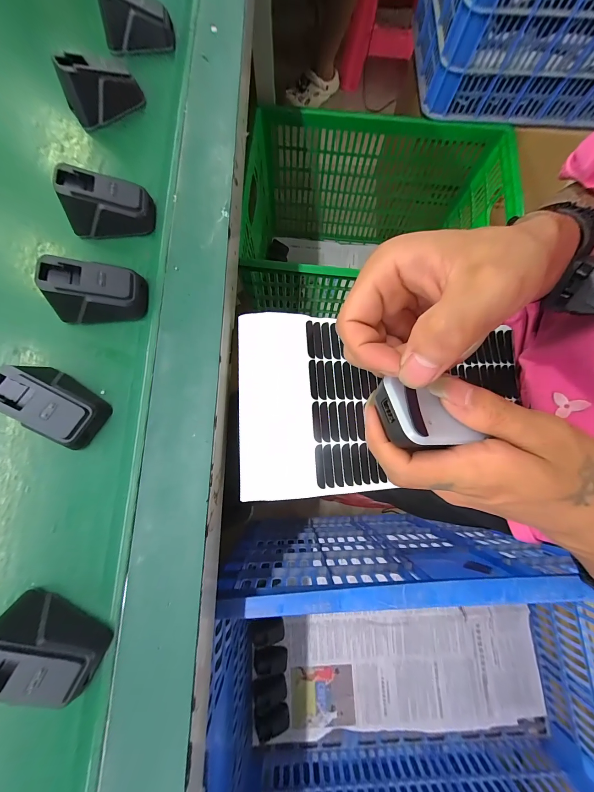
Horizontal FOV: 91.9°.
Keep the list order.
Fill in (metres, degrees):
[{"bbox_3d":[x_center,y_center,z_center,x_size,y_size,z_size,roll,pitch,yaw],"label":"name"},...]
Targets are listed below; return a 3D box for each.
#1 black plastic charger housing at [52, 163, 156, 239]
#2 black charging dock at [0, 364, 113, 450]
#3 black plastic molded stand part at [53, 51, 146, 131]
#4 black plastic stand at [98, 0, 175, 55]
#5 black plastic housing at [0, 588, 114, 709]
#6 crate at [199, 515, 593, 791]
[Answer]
[{"bbox_3d":[-0.165,-0.166,0.248,0.062,0.040,0.041,-2,78,-2],"label":"black plastic charger housing"},{"bbox_3d":[-0.182,0.008,0.210,0.066,0.039,0.045,32,79,5],"label":"black charging dock"},{"bbox_3d":[-0.191,-0.300,0.276,0.067,0.039,0.030,-35,81,-8],"label":"black plastic molded stand part"},{"bbox_3d":[-0.169,-0.393,0.298,0.068,0.040,0.031,-8,78,-3],"label":"black plastic stand"},{"bbox_3d":[-0.158,0.158,0.176,0.063,0.042,0.035,32,79,5],"label":"black plastic housing"},{"bbox_3d":[0.222,0.463,0.434,0.640,0.400,0.470,-1,78,-2],"label":"crate"}]

